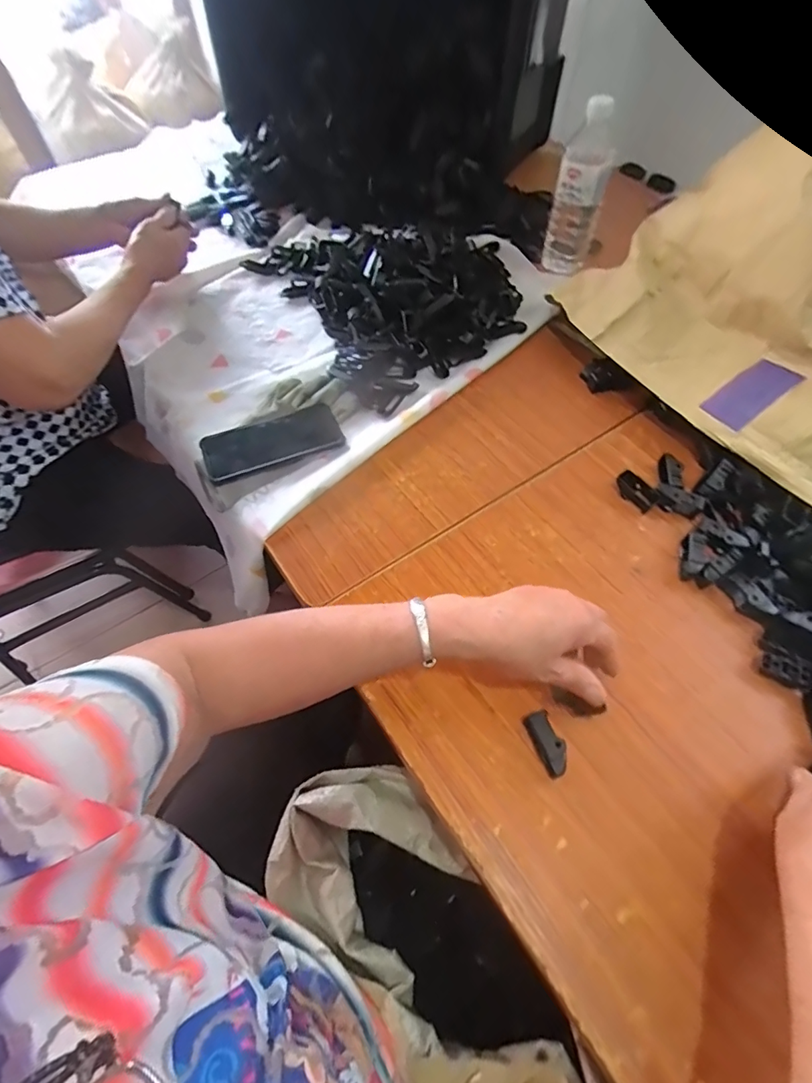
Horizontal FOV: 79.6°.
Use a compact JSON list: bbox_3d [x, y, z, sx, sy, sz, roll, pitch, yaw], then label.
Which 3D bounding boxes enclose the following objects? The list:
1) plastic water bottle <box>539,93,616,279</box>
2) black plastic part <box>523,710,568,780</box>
[{"bbox_3d":[0.250,-0.501,0.700,0.066,0.199,0.057,12,60,10],"label":"plastic water bottle"},{"bbox_3d":[0.116,0.167,0.402,0.021,0.021,0.049,-22,60,-11],"label":"black plastic part"}]

